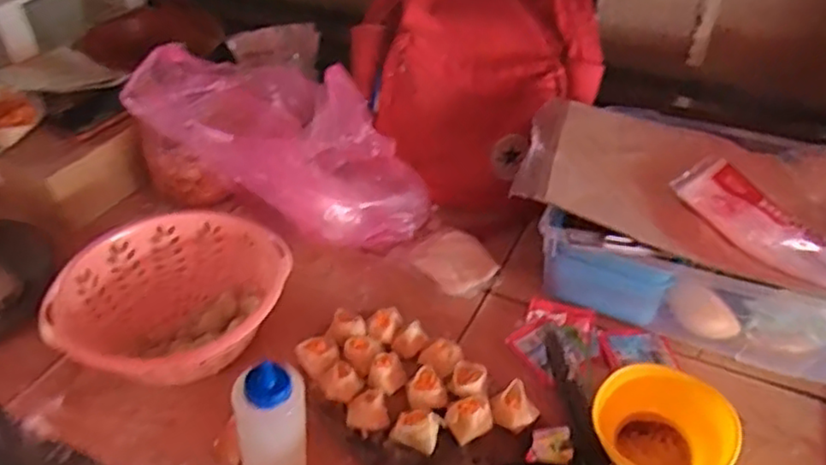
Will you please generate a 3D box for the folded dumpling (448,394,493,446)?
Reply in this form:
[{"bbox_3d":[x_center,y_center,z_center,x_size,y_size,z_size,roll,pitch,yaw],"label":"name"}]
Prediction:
[{"bbox_3d":[0.057,0.186,0.671,0.047,0.026,0.036,-18,46,-17],"label":"folded dumpling"}]

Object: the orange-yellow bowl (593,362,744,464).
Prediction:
[{"bbox_3d":[0.247,0.193,0.656,0.126,0.062,0.113,20,47,22],"label":"orange-yellow bowl"}]

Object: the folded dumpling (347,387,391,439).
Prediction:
[{"bbox_3d":[-0.049,0.182,0.684,0.041,0.021,0.046,-10,44,-9],"label":"folded dumpling"}]

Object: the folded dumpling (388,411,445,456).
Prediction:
[{"bbox_3d":[0.005,0.196,0.664,0.046,0.031,0.032,12,45,14],"label":"folded dumpling"}]

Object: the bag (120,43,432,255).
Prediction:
[{"bbox_3d":[-0.152,-0.127,0.870,0.386,0.158,0.176,29,48,1],"label":"bag"}]

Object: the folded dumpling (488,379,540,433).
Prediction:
[{"bbox_3d":[0.101,0.176,0.676,0.042,0.028,0.042,-31,51,-28],"label":"folded dumpling"}]

